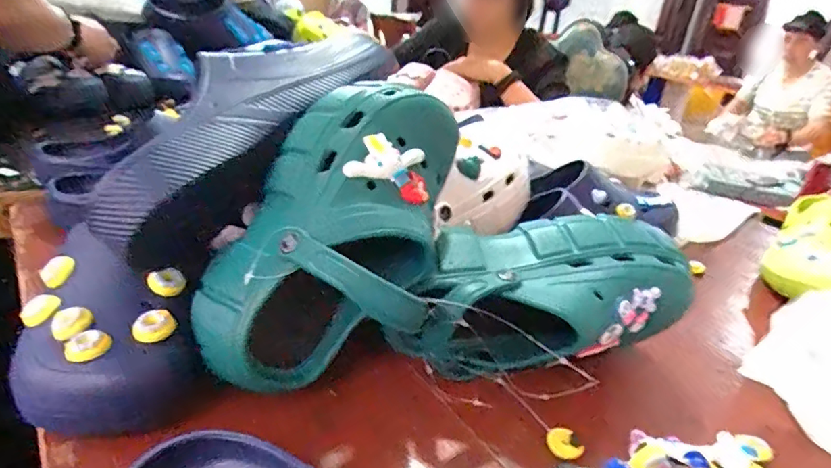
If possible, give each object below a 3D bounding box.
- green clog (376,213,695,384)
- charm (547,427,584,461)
[{"bbox_3d":[0.103,0.057,0.429,0.241,0.110,0.111,-2,27,-18],"label":"green clog"},{"bbox_3d":[0.105,0.147,0.370,0.019,0.009,0.023,-9,30,-30],"label":"charm"}]

